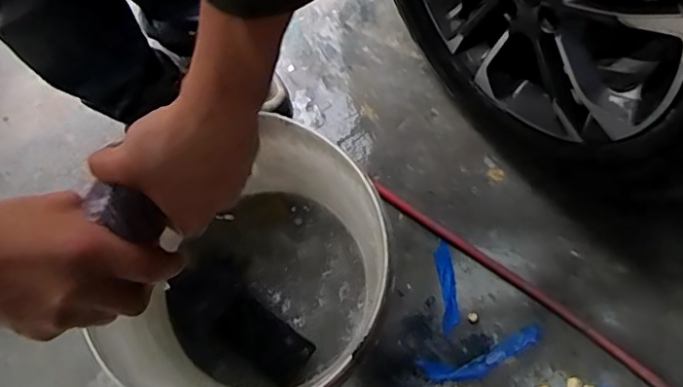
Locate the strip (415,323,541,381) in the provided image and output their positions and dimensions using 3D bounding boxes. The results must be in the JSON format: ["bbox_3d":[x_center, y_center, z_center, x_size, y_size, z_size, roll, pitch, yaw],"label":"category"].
[{"bbox_3d":[0.215,0.249,0.828,0.188,0.007,0.045,-17,72,-5],"label":"strip"}]

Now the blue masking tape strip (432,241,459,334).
[{"bbox_3d":[0.167,0.148,0.862,0.028,0.004,0.140,-3,69,-1],"label":"blue masking tape strip"}]

